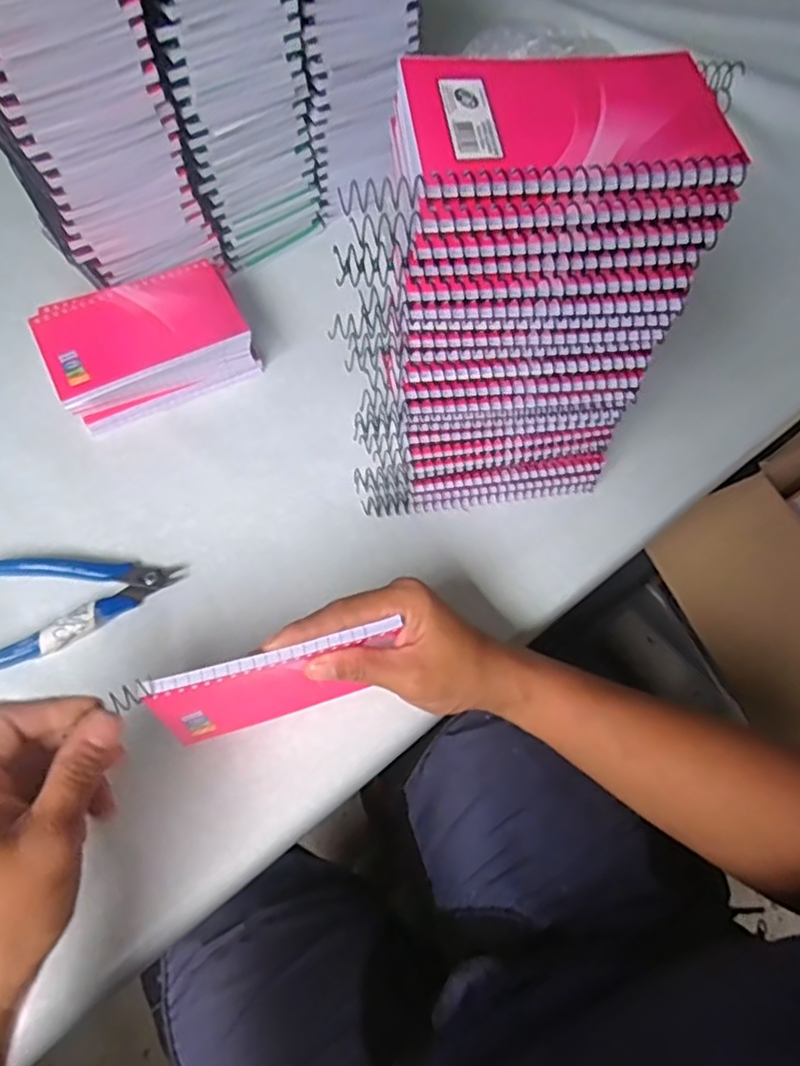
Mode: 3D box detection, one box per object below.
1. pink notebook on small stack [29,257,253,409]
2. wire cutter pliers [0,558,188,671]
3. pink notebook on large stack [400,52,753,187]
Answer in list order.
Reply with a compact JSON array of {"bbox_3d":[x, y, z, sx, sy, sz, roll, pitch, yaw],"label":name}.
[{"bbox_3d":[-0.180,-0.141,0.458,0.129,0.014,0.077,-26,72,-15],"label":"pink notebook on small stack"},{"bbox_3d":[-0.199,0.045,0.408,0.119,0.013,0.072,-5,66,-5],"label":"wire cutter pliers"},{"bbox_3d":[0.069,-0.174,0.270,0.129,0.006,0.082,-5,66,-6],"label":"pink notebook on large stack"}]

